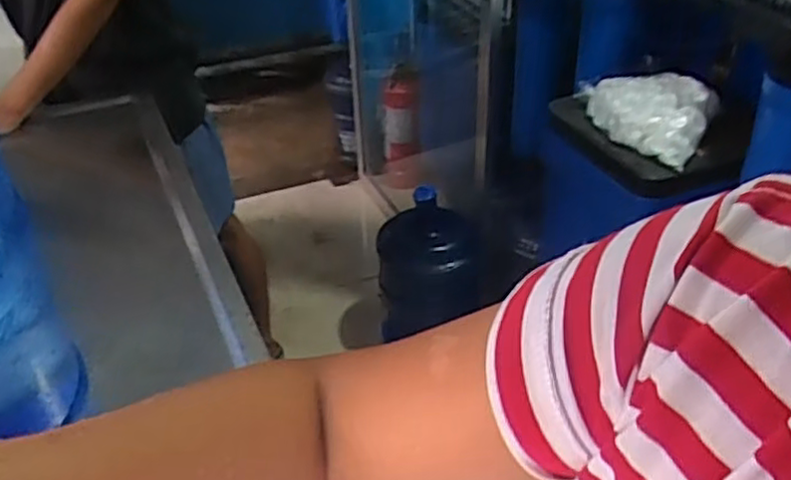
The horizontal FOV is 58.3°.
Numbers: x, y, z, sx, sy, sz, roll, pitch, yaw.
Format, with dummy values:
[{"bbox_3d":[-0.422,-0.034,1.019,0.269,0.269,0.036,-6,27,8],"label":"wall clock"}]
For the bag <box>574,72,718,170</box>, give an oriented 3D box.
[{"bbox_3d":[0.444,-0.226,1.279,0.239,0.071,0.216,11,39,16],"label":"bag"}]

